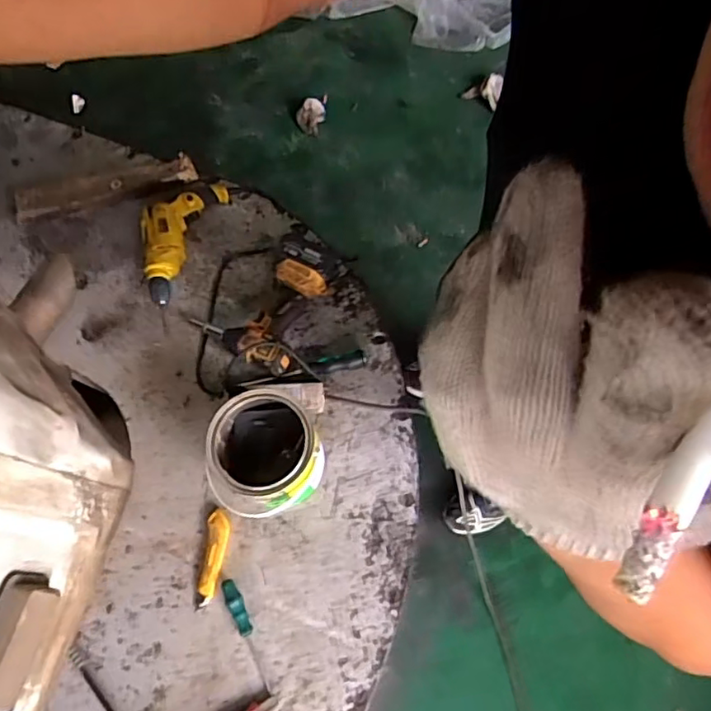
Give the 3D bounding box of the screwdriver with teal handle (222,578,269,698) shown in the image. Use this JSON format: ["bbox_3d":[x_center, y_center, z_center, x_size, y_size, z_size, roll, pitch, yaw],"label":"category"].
[{"bbox_3d":[-0.166,0.422,0.887,0.024,0.021,0.168,-24,67,-6],"label":"screwdriver with teal handle"}]

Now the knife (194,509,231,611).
[{"bbox_3d":[-0.227,0.323,0.937,0.038,0.020,0.148,4,67,6],"label":"knife"}]

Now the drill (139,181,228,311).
[{"bbox_3d":[-0.363,-0.237,1.140,0.130,0.059,0.287,17,69,10],"label":"drill"}]

